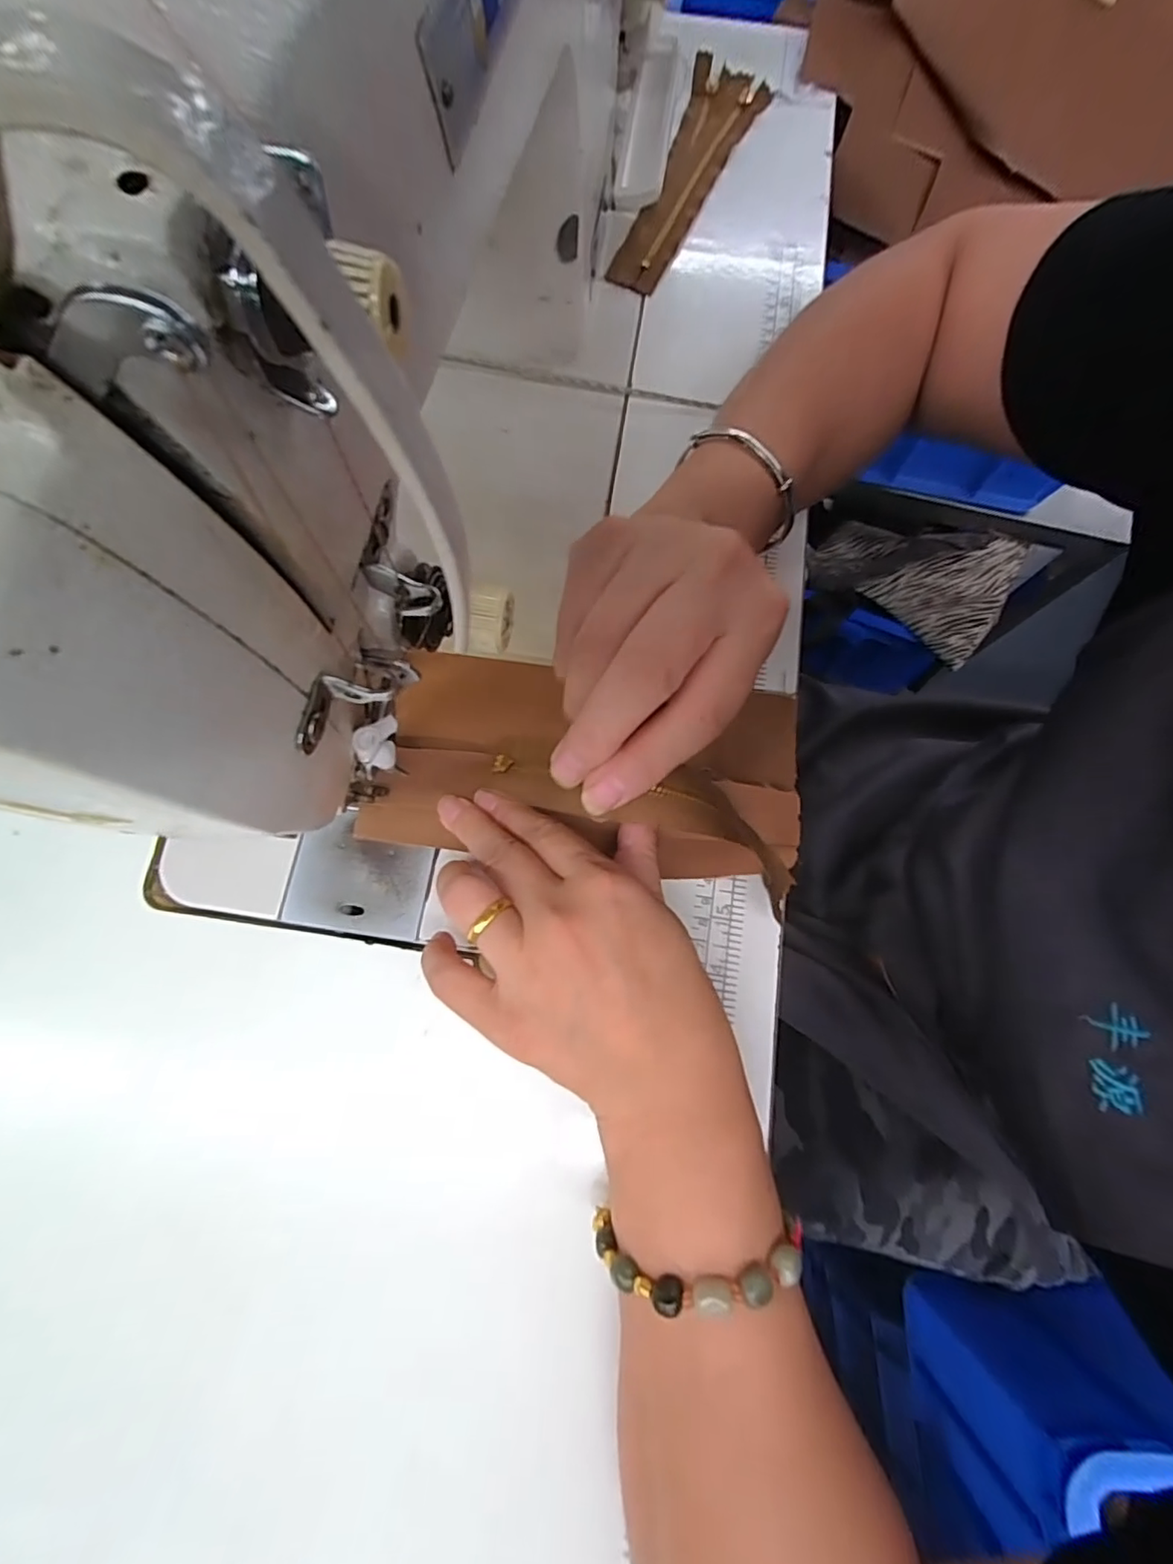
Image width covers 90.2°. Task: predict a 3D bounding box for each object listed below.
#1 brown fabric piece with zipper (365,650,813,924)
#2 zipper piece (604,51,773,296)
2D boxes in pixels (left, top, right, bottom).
[{"bbox_3d":[0.001,-0.009,0.283,0.198,0.017,0.101,9,70,6],"label":"brown fabric piece with zipper"},{"bbox_3d":[0.066,-0.410,0.395,0.051,0.011,0.211,23,78,5],"label":"zipper piece"}]

